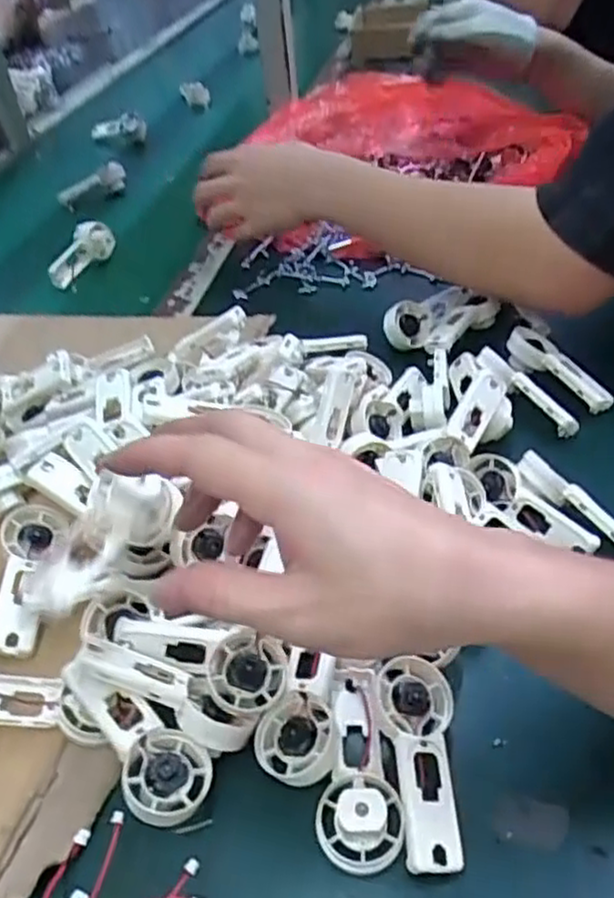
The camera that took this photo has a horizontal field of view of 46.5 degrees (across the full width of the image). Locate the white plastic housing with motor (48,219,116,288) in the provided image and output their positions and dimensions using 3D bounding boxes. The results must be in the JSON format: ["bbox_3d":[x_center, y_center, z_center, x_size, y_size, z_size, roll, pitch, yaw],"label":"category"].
[{"bbox_3d":[-0.239,-0.201,0.751,0.040,0.031,0.080,27,71,31],"label":"white plastic housing with motor"}]

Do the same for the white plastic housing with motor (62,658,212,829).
[{"bbox_3d":[-0.083,0.138,0.343,0.088,0.022,0.039,43,58,15],"label":"white plastic housing with motor"}]

